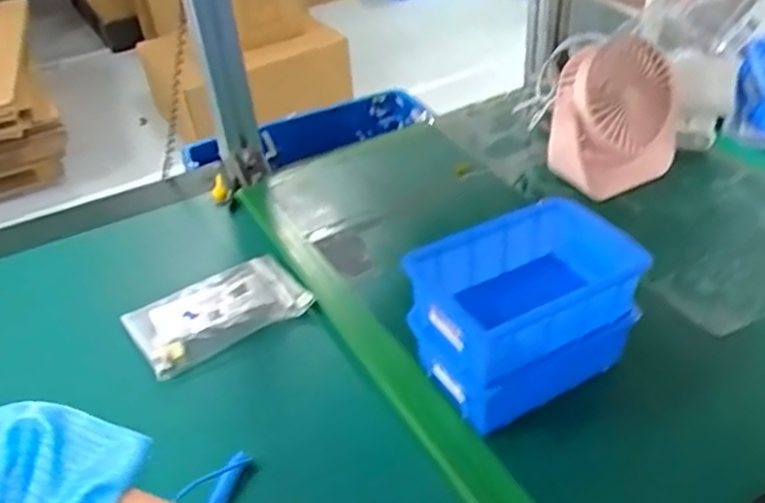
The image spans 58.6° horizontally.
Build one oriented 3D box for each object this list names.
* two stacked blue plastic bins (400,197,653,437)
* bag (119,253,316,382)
[{"bbox_3d":[0.101,0.045,0.491,0.145,0.109,0.094,-22,43,-20],"label":"two stacked blue plastic bins"},{"bbox_3d":[-0.143,0.053,0.599,0.145,0.016,0.087,-23,41,-26],"label":"bag"}]

